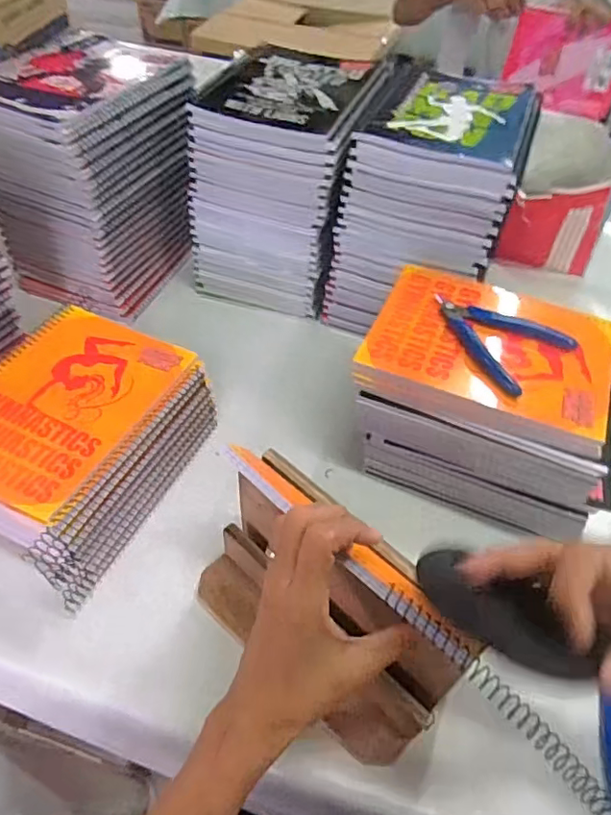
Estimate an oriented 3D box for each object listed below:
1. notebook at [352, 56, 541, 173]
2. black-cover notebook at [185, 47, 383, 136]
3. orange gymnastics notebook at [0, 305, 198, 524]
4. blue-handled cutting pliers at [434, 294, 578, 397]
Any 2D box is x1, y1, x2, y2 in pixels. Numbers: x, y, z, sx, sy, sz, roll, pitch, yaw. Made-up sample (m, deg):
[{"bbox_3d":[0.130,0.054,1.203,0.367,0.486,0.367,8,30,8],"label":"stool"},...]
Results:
[{"bbox_3d":[0.152,-0.312,0.578,0.162,0.013,0.206,18,51,12],"label":"notebook"},{"bbox_3d":[-0.017,-0.347,0.598,0.153,0.013,0.175,17,51,11],"label":"black-cover notebook"},{"bbox_3d":[-0.209,-0.009,0.477,0.150,0.011,0.194,22,52,15],"label":"orange gymnastics notebook"},{"bbox_3d":[0.162,-0.067,0.483,0.088,0.012,0.114,-33,59,-27],"label":"blue-handled cutting pliers"}]

